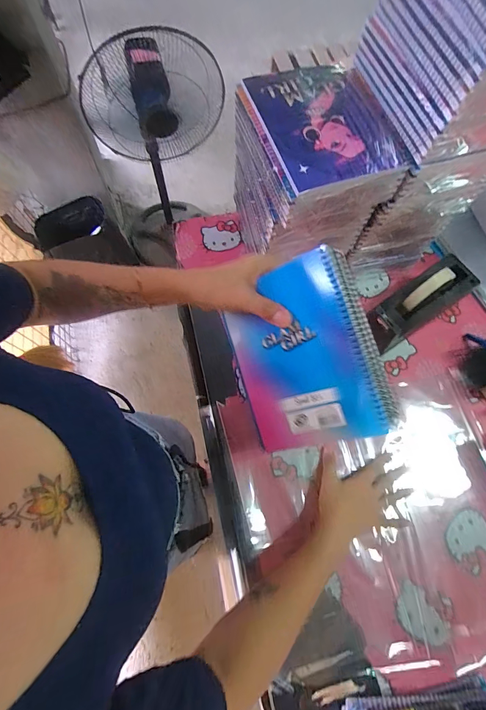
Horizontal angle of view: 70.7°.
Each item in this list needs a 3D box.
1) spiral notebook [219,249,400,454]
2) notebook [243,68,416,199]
[{"bbox_3d":[0.063,0.003,0.376,0.155,0.017,0.192,-19,91,29],"label":"spiral notebook"},{"bbox_3d":[0.104,-0.290,0.426,0.155,0.016,0.188,-20,72,-10],"label":"notebook"}]

